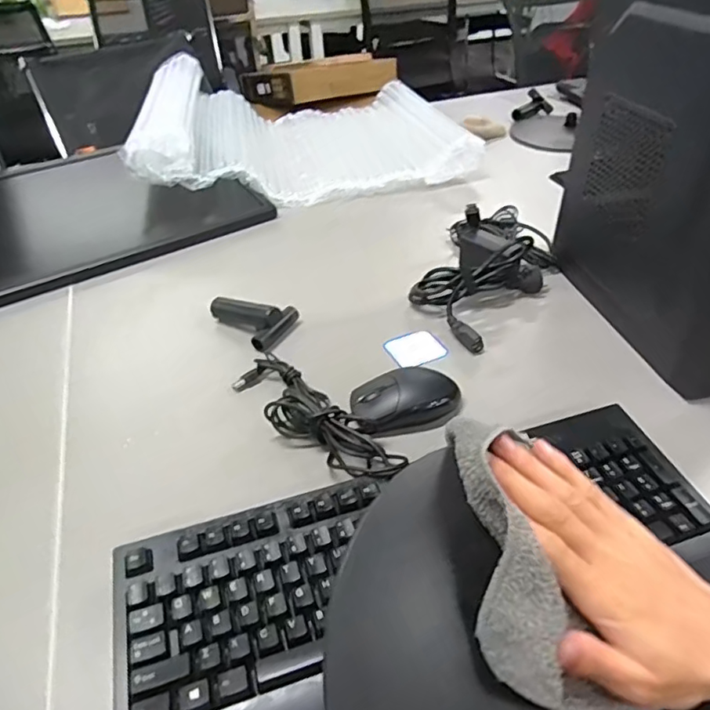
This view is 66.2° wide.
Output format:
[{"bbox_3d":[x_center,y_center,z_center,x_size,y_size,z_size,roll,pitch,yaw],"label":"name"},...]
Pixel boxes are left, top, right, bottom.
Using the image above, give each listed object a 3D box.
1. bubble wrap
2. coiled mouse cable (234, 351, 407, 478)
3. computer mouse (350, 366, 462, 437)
[{"bbox_3d":[-0.116,-0.460,1.069,0.578,0.127,0.460,-11,42,-11],"label":"bubble wrap"},{"bbox_3d":[-0.045,0.055,0.525,0.068,0.043,0.212,-30,47,-29],"label":"coiled mouse cable"},{"bbox_3d":[0.053,0.047,0.536,0.108,0.039,0.057,-10,40,-9],"label":"computer mouse"}]

